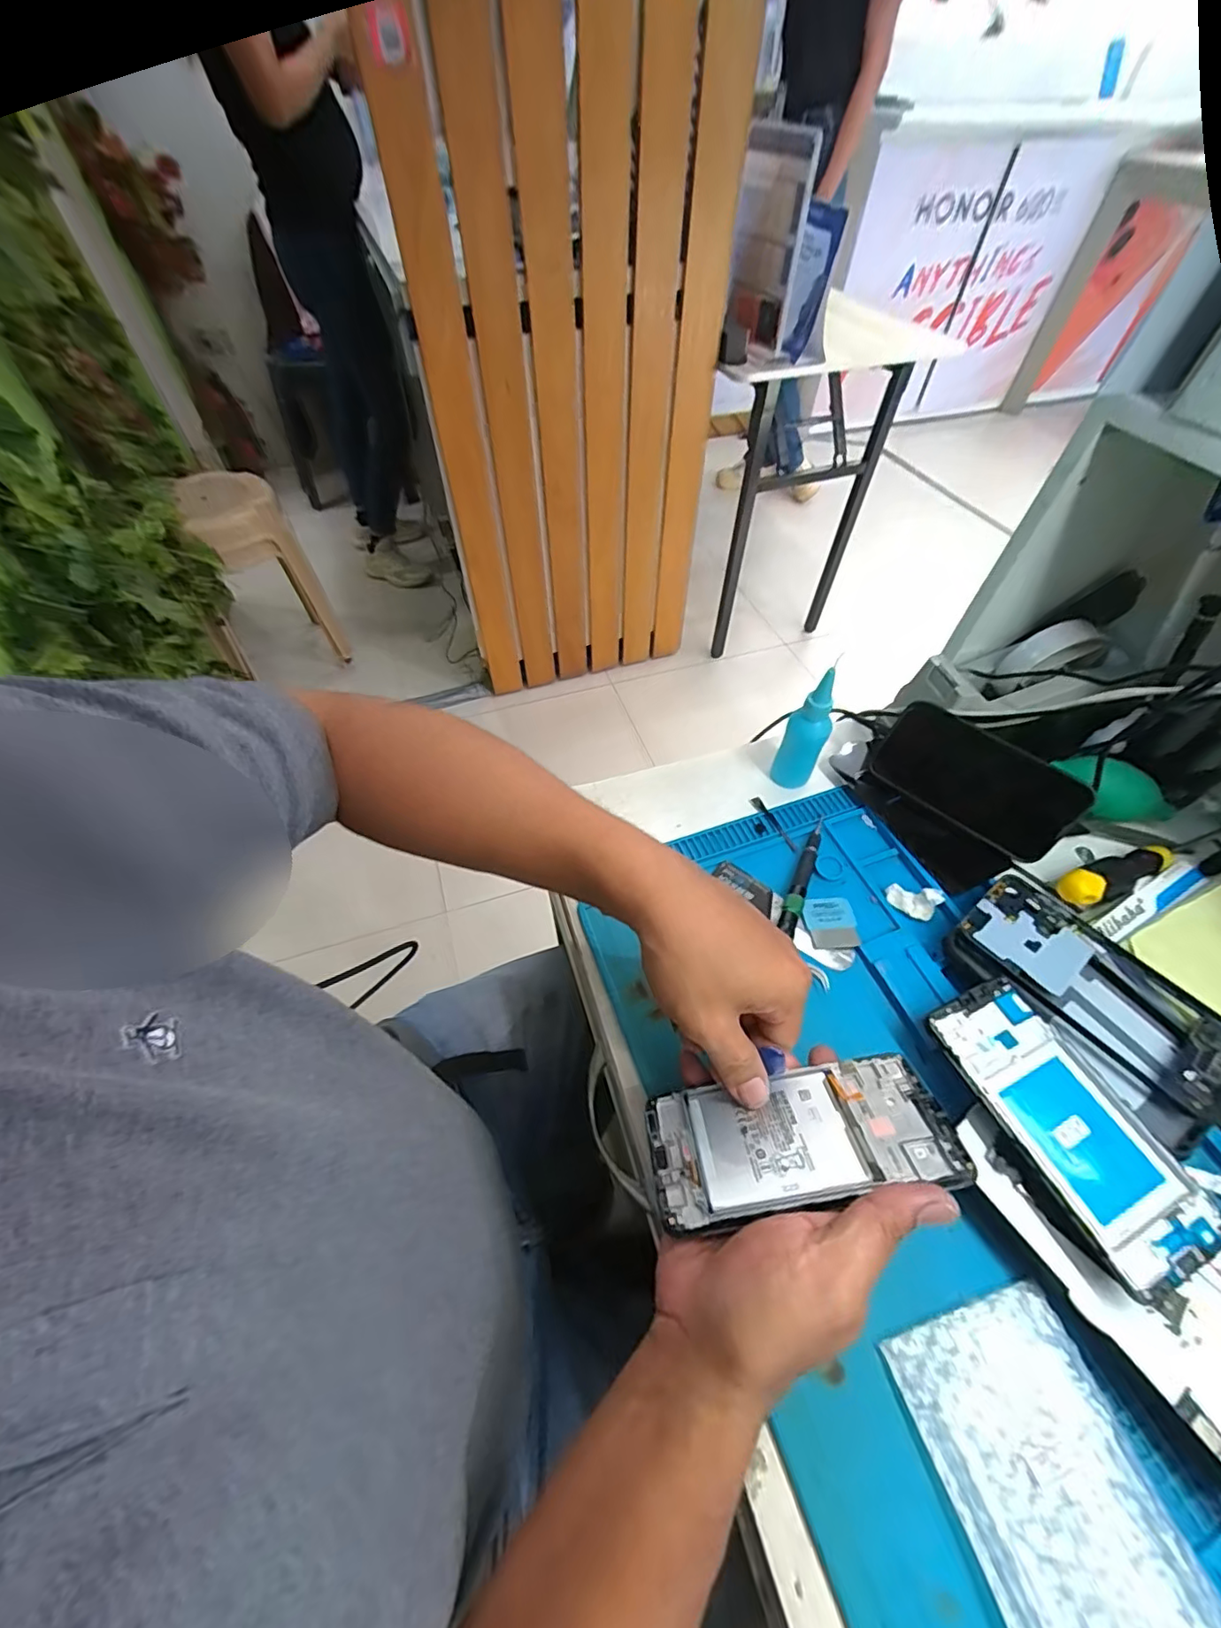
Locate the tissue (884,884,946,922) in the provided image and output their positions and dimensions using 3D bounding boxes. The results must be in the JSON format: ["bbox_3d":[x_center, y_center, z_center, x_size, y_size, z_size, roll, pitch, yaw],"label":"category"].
[{"bbox_3d":[0.235,0.067,0.425,0.038,0.015,0.021,13,55,9],"label":"tissue"}]

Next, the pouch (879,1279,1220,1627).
[{"bbox_3d":[0.209,0.329,0.235,0.089,0.011,0.178,-13,55,-10],"label":"pouch"}]

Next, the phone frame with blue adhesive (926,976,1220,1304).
[{"bbox_3d":[0.267,0.177,0.323,0.075,0.007,0.152,-21,57,-15],"label":"phone frame with blue adhesive"}]

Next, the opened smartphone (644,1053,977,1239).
[{"bbox_3d":[0.100,0.173,0.297,0.155,0.006,0.070,-11,29,0],"label":"opened smartphone"}]

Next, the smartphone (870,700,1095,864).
[{"bbox_3d":[0.298,-0.028,0.453,0.144,0.074,0.010,39,27,21],"label":"smartphone"}]

